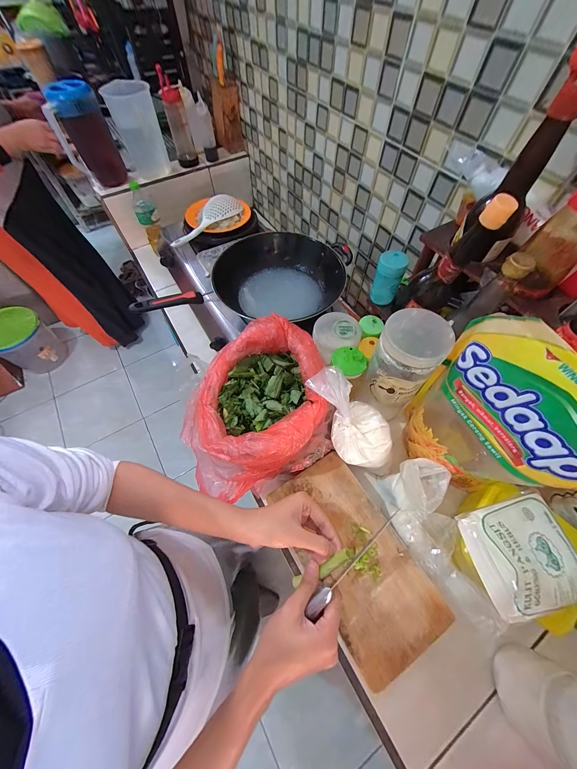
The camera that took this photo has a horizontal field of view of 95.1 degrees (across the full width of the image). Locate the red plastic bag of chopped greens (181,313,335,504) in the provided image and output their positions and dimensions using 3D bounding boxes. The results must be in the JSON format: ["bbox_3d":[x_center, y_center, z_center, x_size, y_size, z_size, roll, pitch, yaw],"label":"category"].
[{"bbox_3d":[-0.060,0.020,0.435,0.229,0.117,0.259,-9,61,-4],"label":"red plastic bag of chopped greens"}]

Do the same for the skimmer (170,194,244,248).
[{"bbox_3d":[-0.283,-0.531,0.850,0.120,0.033,0.304,32,66,17],"label":"skimmer"}]

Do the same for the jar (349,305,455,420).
[{"bbox_3d":[0.175,-0.030,0.414,0.089,0.147,0.097,41,69,20],"label":"jar"}]

